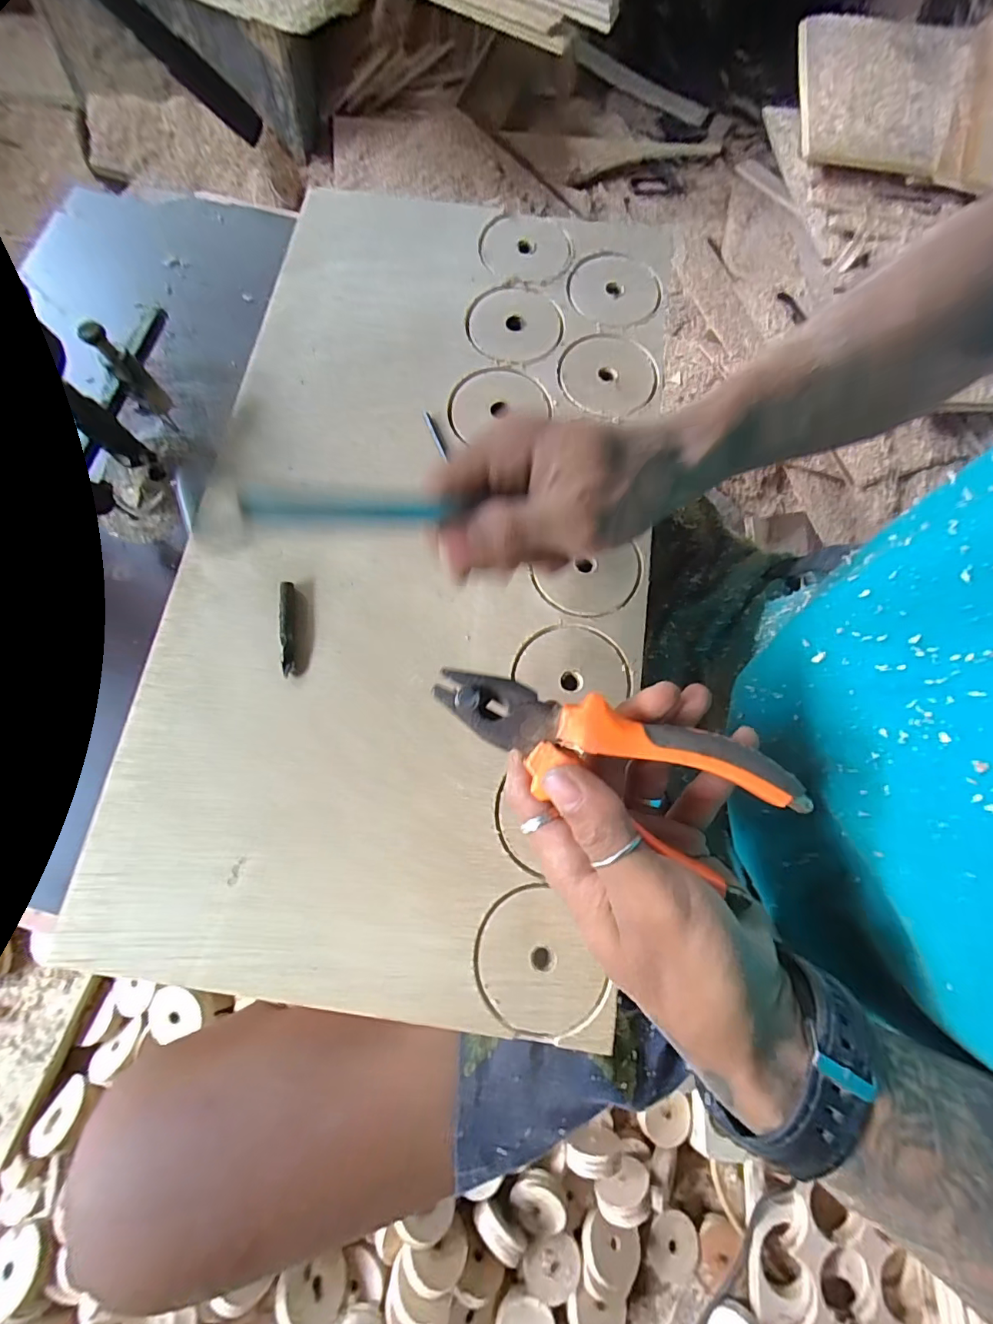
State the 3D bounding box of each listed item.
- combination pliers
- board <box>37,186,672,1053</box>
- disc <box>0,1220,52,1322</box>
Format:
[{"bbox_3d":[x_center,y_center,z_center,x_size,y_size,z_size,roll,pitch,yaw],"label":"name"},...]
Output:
[{"bbox_3d":[0.041,0.043,0.194,0.143,0.028,0.046,20,75,8],"label":"combination pliers"},{"bbox_3d":[-0.044,-0.085,0.292,0.266,0.018,0.511,8,75,2],"label":"board"},{"bbox_3d":[-0.473,0.595,0.468,0.063,0.021,0.063,-5,51,6],"label":"disc"}]

